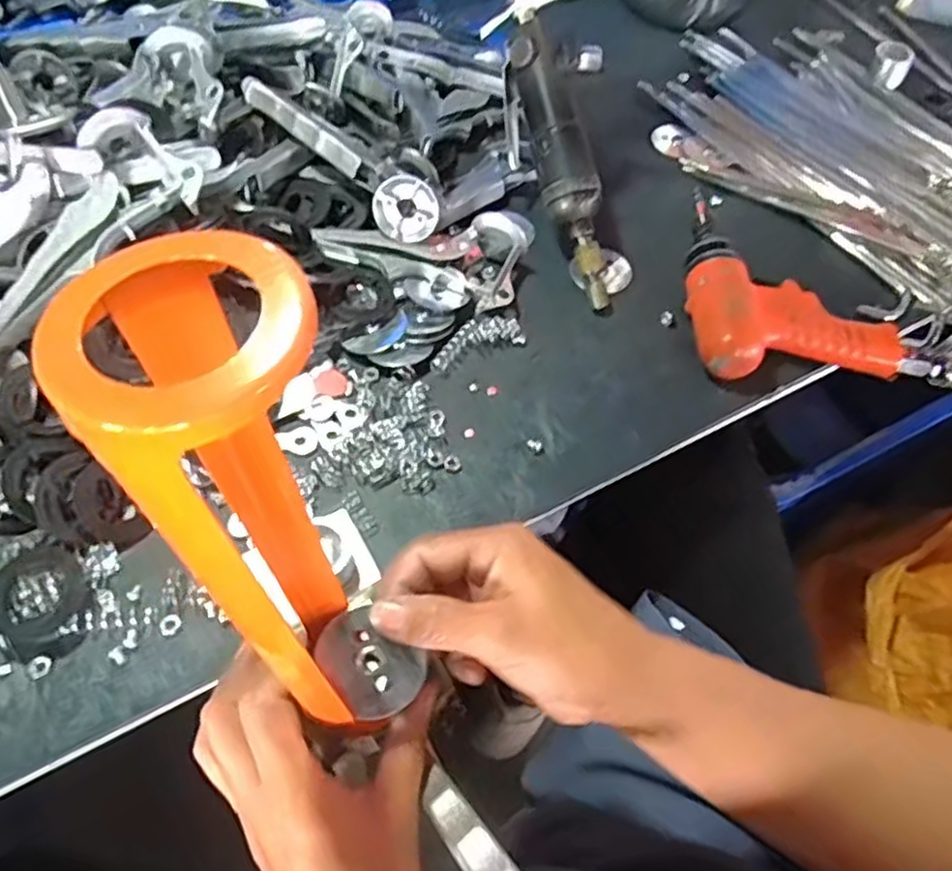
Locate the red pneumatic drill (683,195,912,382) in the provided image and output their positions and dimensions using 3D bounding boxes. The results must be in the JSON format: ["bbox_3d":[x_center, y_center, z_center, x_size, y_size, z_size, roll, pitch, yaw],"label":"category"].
[{"bbox_3d":[0.214,-0.113,0.523,0.134,0.043,0.164,-4,57,-7],"label":"red pneumatic drill"}]

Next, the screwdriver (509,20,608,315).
[{"bbox_3d":[0.063,-0.192,0.514,0.036,0.034,0.201,-18,94,-15],"label":"screwdriver"}]

